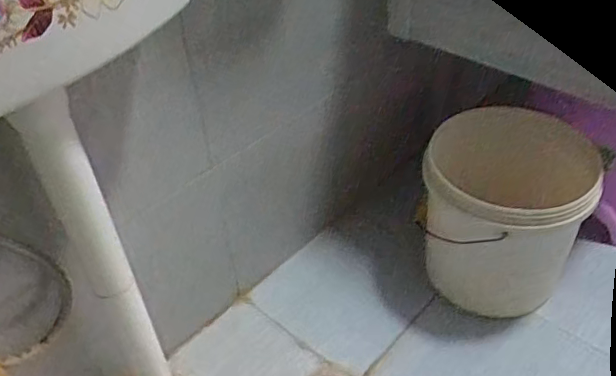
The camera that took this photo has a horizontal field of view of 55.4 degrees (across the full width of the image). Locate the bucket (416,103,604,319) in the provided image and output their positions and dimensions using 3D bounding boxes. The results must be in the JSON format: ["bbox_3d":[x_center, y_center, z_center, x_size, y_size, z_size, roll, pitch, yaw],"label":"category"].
[{"bbox_3d":[0.328,0.049,0.990,0.264,0.278,0.270,-3,41,2],"label":"bucket"}]

